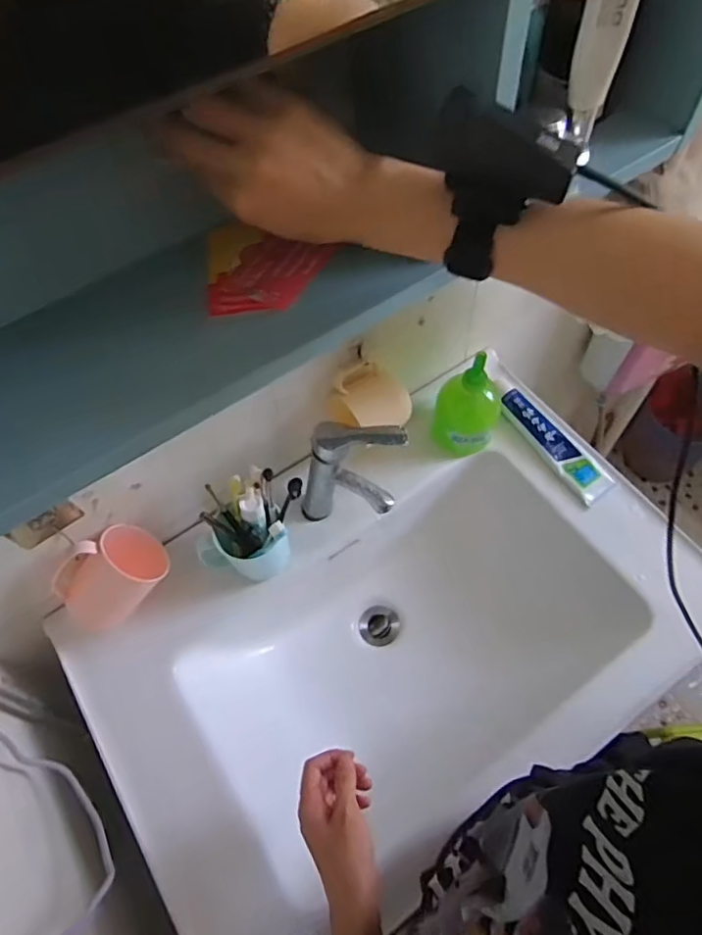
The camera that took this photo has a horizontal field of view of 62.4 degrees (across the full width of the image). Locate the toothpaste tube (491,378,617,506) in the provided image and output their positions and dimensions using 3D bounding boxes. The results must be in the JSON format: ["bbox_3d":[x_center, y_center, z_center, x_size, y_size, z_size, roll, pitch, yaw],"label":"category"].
[{"bbox_3d":[0.271,-0.043,0.792,0.051,0.038,0.207,-32,63,-14],"label":"toothpaste tube"}]

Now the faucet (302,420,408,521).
[{"bbox_3d":[-0.001,0.008,0.704,0.122,0.140,0.073,8,61,8],"label":"faucet"}]

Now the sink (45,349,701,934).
[{"bbox_3d":[0.063,0.229,0.745,0.692,0.180,0.422,-31,63,-13],"label":"sink"}]

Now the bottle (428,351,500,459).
[{"bbox_3d":[0.151,-0.082,0.747,0.081,0.157,0.067,14,62,11],"label":"bottle"}]

